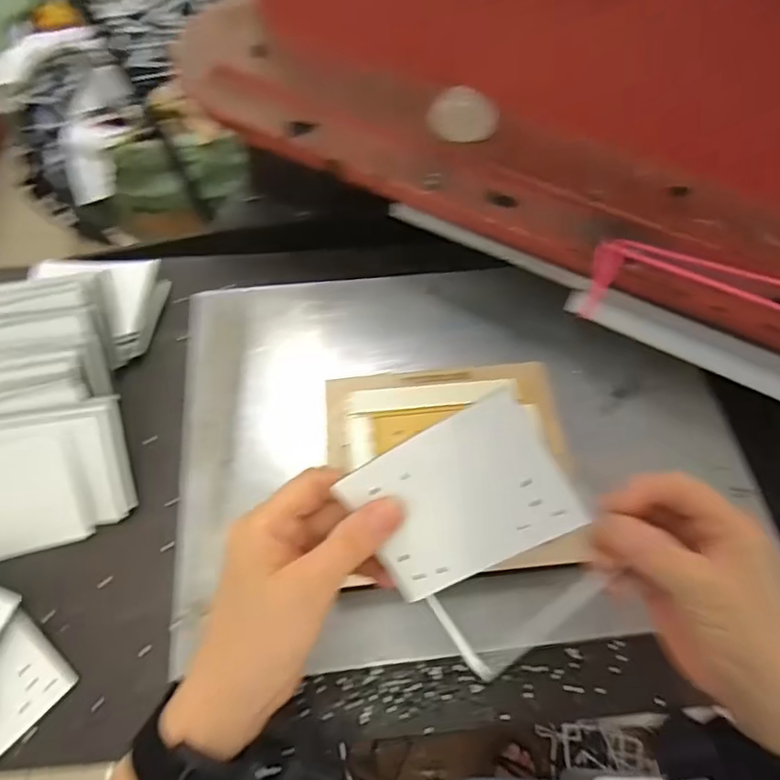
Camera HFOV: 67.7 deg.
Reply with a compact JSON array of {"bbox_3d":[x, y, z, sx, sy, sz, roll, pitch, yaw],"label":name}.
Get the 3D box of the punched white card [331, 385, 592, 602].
[{"bbox_3d":[0.033,0.053,0.280,0.099,0.004,0.075,-33,95,19],"label":"punched white card"}]

